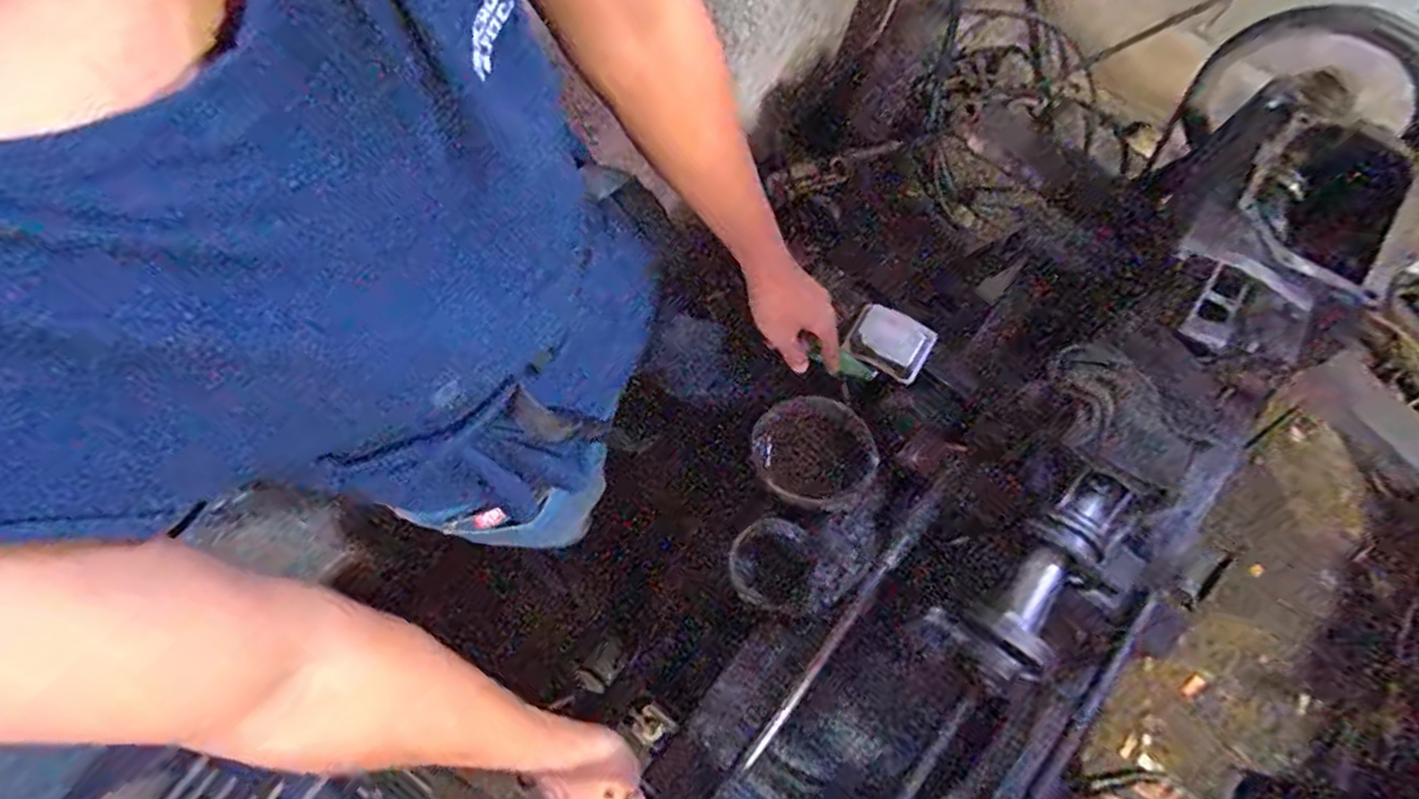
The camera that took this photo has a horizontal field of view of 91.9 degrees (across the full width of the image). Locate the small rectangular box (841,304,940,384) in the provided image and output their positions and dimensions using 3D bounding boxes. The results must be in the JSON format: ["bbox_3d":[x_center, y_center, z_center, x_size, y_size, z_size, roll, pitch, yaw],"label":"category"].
[{"bbox_3d":[0.205,-0.066,0.779,0.089,0.028,0.071,35,73,10],"label":"small rectangular box"}]

